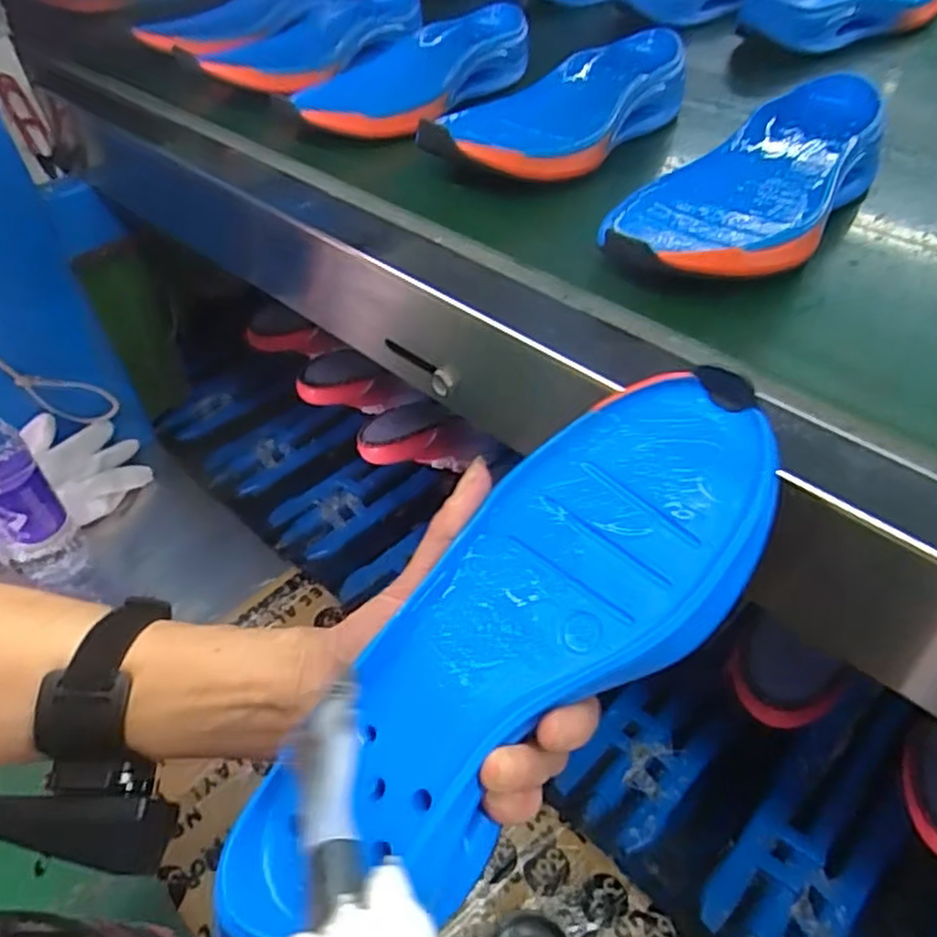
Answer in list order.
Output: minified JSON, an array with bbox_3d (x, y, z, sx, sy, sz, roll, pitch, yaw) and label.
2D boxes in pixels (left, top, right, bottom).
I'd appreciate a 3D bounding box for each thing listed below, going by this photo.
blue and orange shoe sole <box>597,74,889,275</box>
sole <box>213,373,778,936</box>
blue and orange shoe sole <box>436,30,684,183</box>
[{"bbox_3d":[0.167,-0.163,0.407,0.096,0.037,0.236,31,55,26],"label":"blue and orange shoe sole"},{"bbox_3d":[0.009,0.067,0.255,0.239,0.025,0.089,-46,58,-4],"label":"sole"},{"bbox_3d":[0.069,-0.246,0.487,0.093,0.036,0.225,32,56,27],"label":"blue and orange shoe sole"}]

